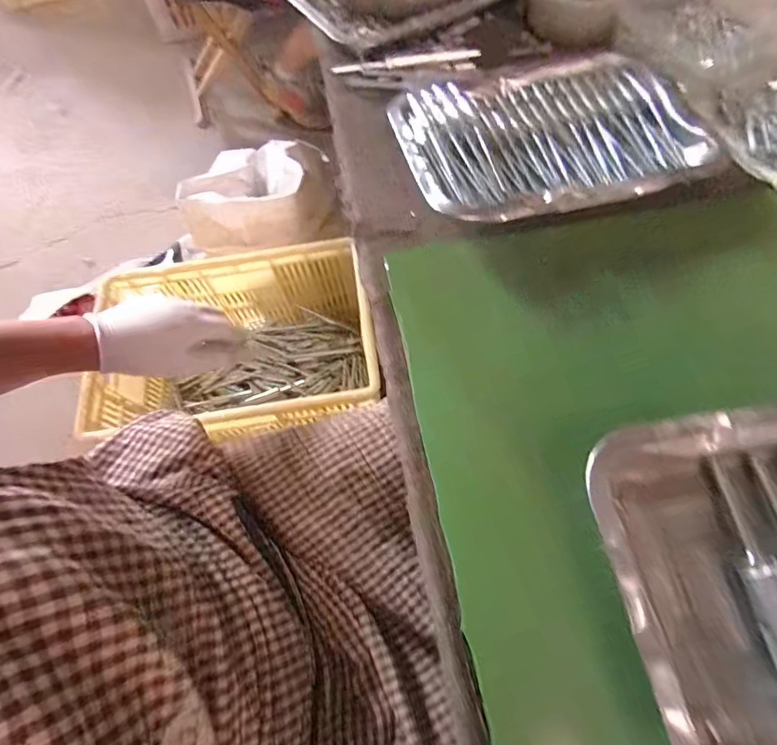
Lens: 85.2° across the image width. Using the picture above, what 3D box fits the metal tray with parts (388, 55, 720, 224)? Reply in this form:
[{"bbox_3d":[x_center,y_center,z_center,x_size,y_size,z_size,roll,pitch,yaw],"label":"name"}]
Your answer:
[{"bbox_3d":[0.147,-0.214,0.376,0.265,0.032,0.170,-14,66,-3],"label":"metal tray with parts"}]

